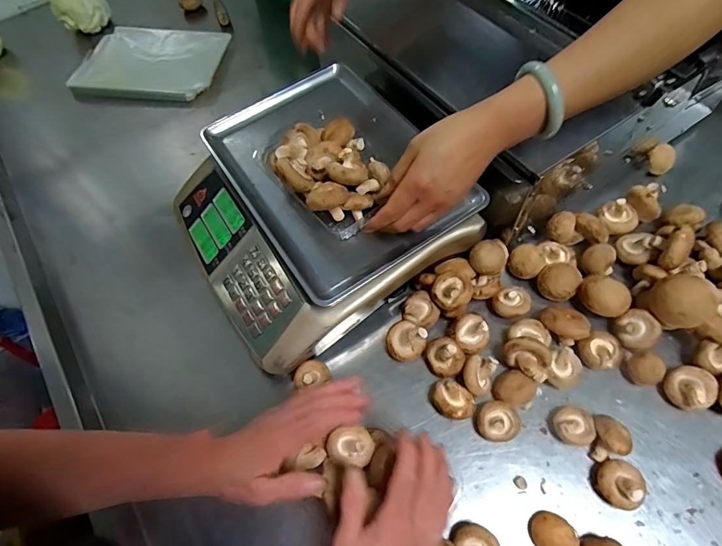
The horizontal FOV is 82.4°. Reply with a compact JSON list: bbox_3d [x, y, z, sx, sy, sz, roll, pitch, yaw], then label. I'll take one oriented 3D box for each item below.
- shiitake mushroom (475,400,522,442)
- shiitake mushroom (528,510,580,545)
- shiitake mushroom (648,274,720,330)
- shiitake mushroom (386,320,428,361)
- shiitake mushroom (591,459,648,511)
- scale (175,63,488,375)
[{"bbox_3d":[0.149,0.166,0.456,0.043,0.026,0.041,-1,61,1],"label":"shiitake mushroom"},{"bbox_3d":[0.187,0.257,0.401,0.042,0.025,0.038,25,64,15],"label":"shiitake mushroom"},{"bbox_3d":[0.363,0.035,0.473,0.052,0.059,0.060,-25,62,-9],"label":"shiitake mushroom"},{"bbox_3d":[0.053,0.080,0.499,0.041,0.041,0.047,-36,64,-14],"label":"shiitake mushroom"},{"bbox_3d":[0.262,0.212,0.417,0.039,0.036,0.041,-2,61,4],"label":"shiitake mushroom"},{"bbox_3d":[-0.069,-0.098,0.566,0.334,0.107,0.356,-31,64,-15],"label":"scale"}]

